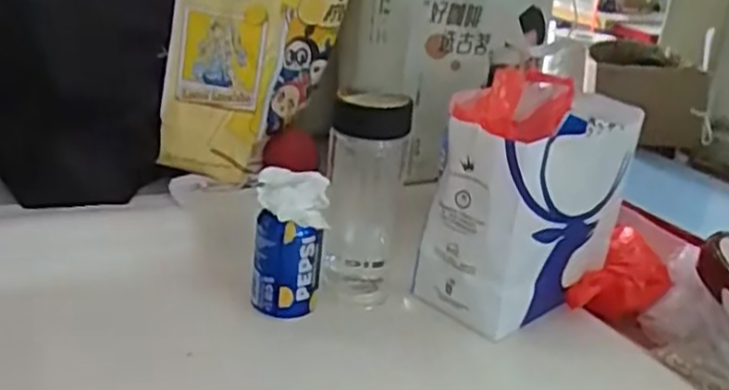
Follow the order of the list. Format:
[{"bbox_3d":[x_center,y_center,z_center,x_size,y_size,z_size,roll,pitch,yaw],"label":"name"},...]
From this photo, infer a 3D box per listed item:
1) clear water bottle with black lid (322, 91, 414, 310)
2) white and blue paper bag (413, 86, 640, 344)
[{"bbox_3d":[-0.001,-0.002,0.730,0.070,0.211,0.062,9,22,4],"label":"clear water bottle with black lid"},{"bbox_3d":[0.175,0.017,0.763,0.215,0.208,0.109,-11,28,-37],"label":"white and blue paper bag"}]

